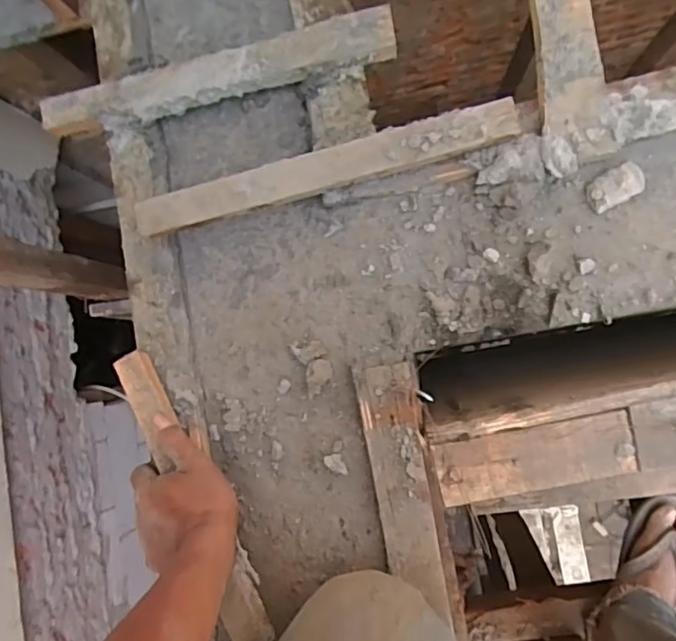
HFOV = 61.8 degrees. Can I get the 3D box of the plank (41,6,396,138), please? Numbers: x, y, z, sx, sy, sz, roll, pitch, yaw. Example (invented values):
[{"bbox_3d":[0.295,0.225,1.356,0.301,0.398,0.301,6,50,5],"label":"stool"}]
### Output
[{"bbox_3d":[-0.114,-0.231,0.531,0.335,0.025,0.044,-12,85,8],"label":"plank"}]

